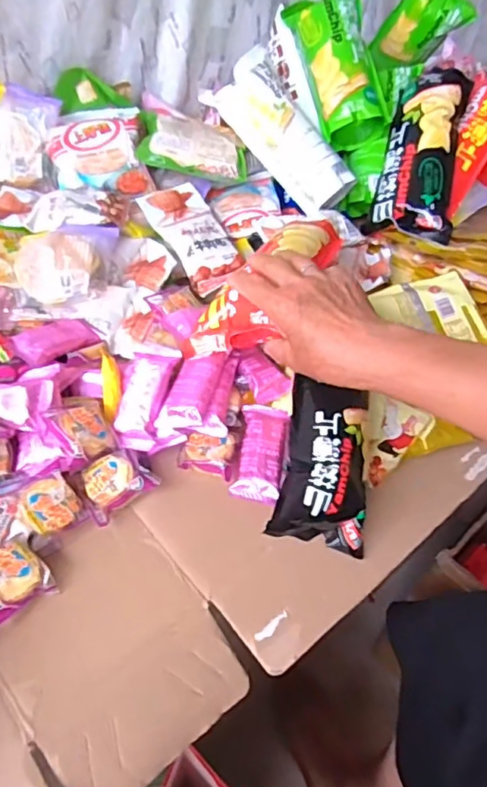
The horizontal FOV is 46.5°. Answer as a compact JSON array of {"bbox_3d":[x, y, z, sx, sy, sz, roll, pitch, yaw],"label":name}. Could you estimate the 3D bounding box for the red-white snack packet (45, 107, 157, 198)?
[{"bbox_3d":[-0.166,-0.278,0.658,0.108,0.104,0.018,-14,4,-15],"label":"red-white snack packet"}]

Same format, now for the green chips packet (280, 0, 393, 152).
[{"bbox_3d":[0.121,-0.427,0.730,0.078,0.070,0.210,-11,82,-17],"label":"green chips packet"}]

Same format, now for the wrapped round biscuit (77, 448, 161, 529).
[{"bbox_3d":[-0.107,0.074,0.466,0.055,0.021,0.050,-29,55,-31],"label":"wrapped round biscuit"}]

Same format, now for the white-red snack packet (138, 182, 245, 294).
[{"bbox_3d":[-0.056,-0.176,0.633,0.075,0.019,0.146,-19,68,-24],"label":"white-red snack packet"}]

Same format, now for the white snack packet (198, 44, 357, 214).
[{"bbox_3d":[0.050,-0.326,0.710,0.074,0.062,0.209,-36,87,-35],"label":"white snack packet"}]

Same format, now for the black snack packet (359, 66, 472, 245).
[{"bbox_3d":[0.218,-0.292,0.702,0.088,0.053,0.213,11,85,4],"label":"black snack packet"}]

